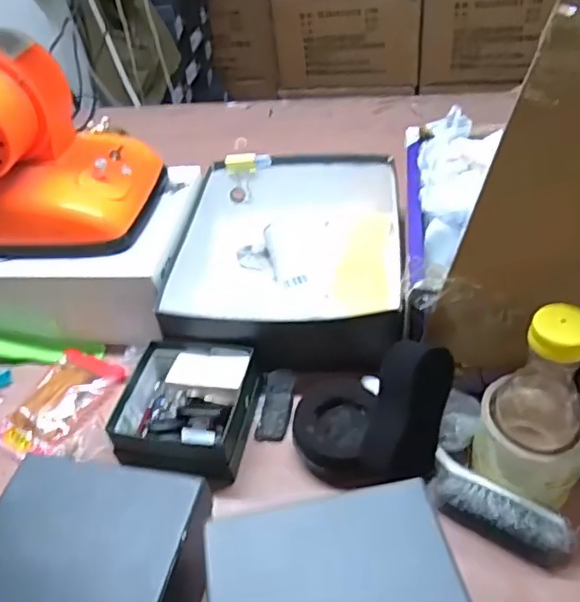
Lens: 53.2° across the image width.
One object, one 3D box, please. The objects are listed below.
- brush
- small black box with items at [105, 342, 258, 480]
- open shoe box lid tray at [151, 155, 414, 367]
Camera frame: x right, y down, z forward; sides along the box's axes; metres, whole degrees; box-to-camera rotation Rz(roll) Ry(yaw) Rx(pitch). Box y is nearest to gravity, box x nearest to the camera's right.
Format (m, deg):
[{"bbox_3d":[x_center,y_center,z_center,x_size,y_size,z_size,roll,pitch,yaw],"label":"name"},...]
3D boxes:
[{"bbox_3d":[0.171,0.174,0.483,0.122,0.031,0.040,27,53,31],"label":"brush"},{"bbox_3d":[-0.103,0.107,0.586,0.124,0.051,0.141,4,44,12],"label":"small black box with items"},{"bbox_3d":[-0.004,-0.063,0.732,0.259,0.087,0.330,-3,43,5],"label":"open shoe box lid tray"}]

